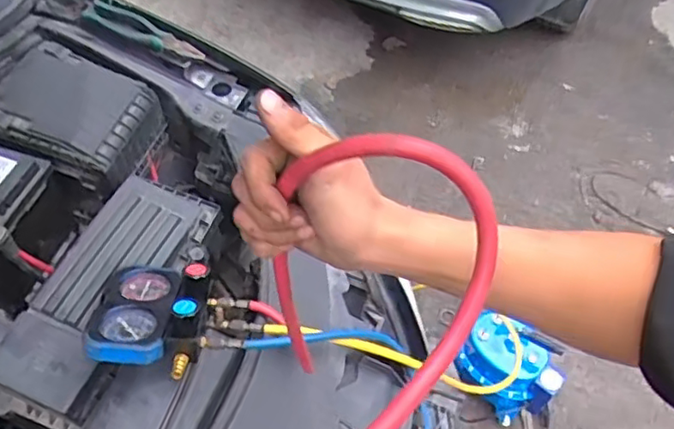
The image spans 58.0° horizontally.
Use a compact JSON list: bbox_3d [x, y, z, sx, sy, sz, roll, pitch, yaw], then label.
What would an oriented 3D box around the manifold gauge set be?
[{"bbox_3d":[-0.186,0.104,0.719,0.184,0.065,0.161,8,28,-14],"label":"manifold gauge set"}]

